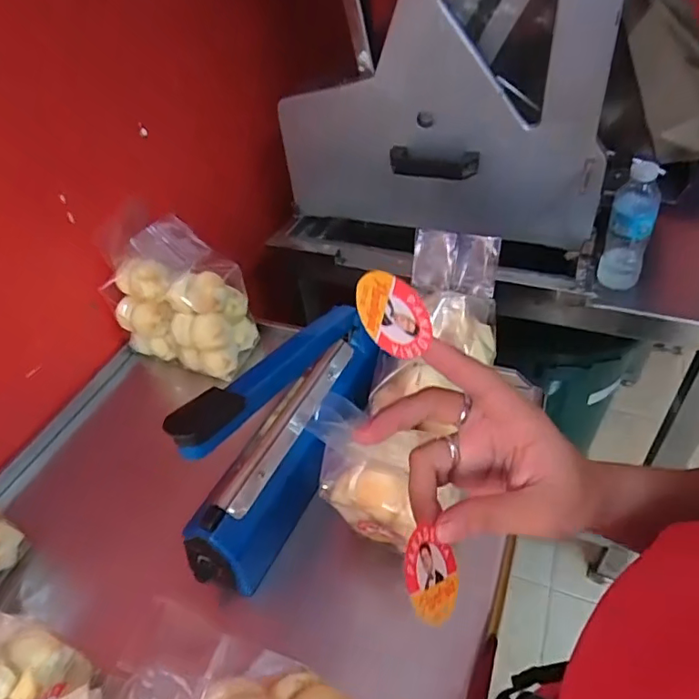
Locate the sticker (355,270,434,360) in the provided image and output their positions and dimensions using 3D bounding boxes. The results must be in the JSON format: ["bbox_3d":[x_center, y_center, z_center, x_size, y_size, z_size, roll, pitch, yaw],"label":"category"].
[{"bbox_3d":[0.019,-0.016,0.249,0.043,0.042,0.004,29,55,31],"label":"sticker"}]

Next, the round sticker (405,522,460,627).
[{"bbox_3d":[0.039,0.108,0.258,0.004,0.038,0.037,-22,30,41],"label":"round sticker"}]

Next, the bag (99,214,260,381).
[{"bbox_3d":[-0.237,-0.073,0.744,0.170,0.188,0.099,10,47,17],"label":"bag"}]

